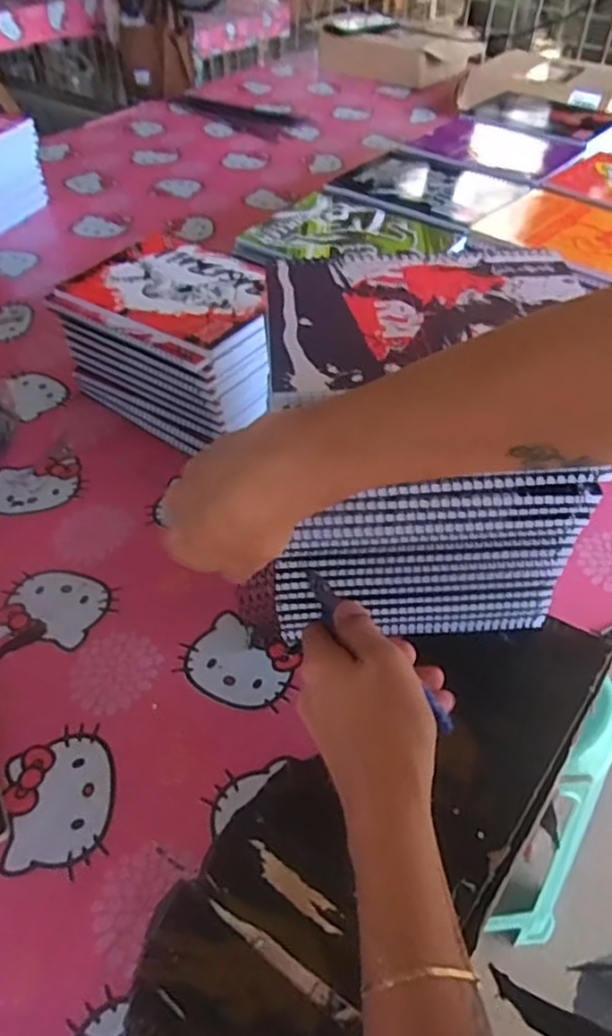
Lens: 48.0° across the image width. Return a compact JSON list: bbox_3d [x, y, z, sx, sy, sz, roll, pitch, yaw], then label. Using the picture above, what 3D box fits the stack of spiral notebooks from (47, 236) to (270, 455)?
[{"bbox_3d":[-0.115,-0.170,0.693,0.216,0.122,0.150,29,54,25],"label":"stack of spiral notebooks"}]

